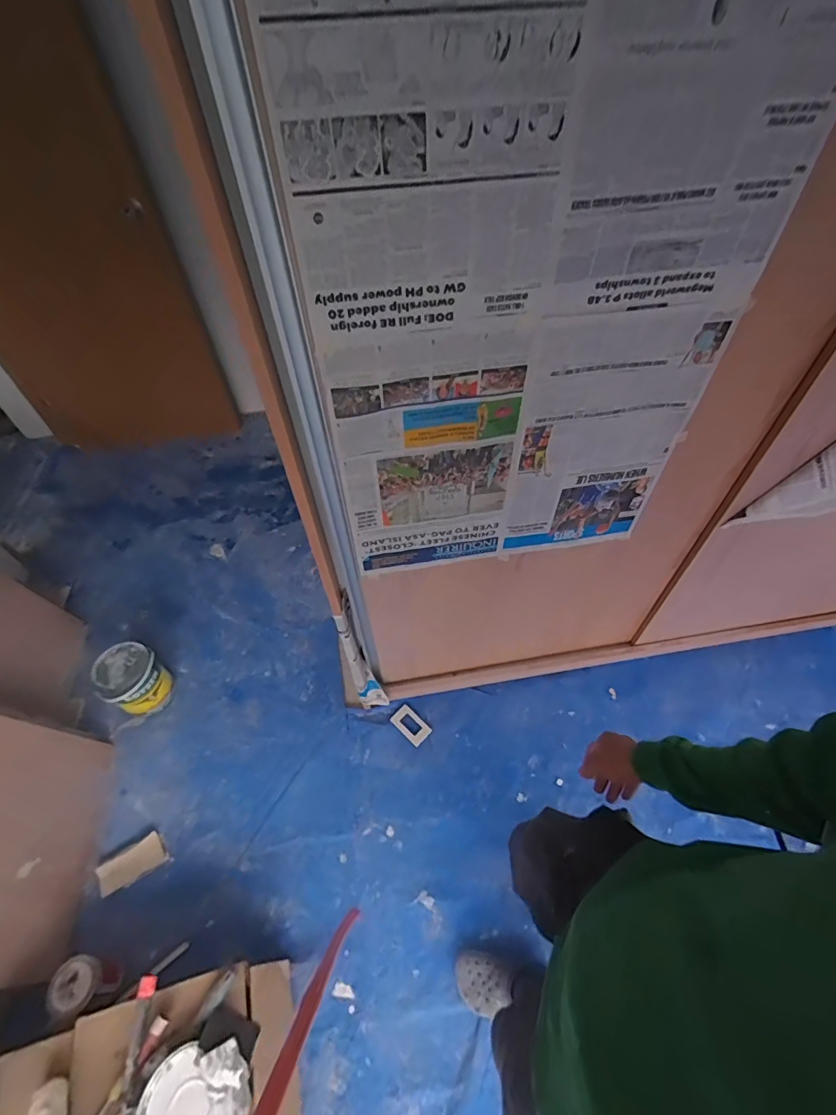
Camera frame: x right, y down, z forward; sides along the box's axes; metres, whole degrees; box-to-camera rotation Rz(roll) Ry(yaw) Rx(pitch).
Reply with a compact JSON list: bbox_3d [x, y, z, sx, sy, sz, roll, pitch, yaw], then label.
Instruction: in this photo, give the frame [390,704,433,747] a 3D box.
[{"bbox_3d":[-0.023,0.532,1.496,0.122,0.011,0.072,39,72,19],"label":"frame"}]

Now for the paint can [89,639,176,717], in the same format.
[{"bbox_3d":[-0.899,0.391,1.507,0.171,0.221,0.167,-1,51,2],"label":"paint can"}]

